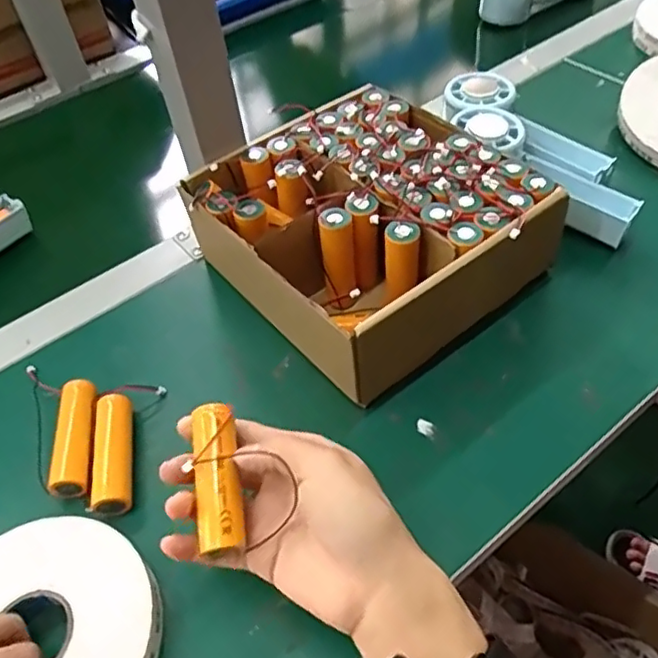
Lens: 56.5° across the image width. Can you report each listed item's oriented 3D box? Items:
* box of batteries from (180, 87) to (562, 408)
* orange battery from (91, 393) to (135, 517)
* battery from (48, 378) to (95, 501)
[{"bbox_3d":[0.035,-0.075,0.440,0.217,0.078,0.193,-31,53,-19],"label":"box of batteries"},{"bbox_3d":[-0.129,0.076,0.367,0.020,0.021,0.073,-11,49,-3],"label":"orange battery"},{"bbox_3d":[-0.152,0.066,0.371,0.021,0.020,0.073,-8,49,0],"label":"battery"}]

